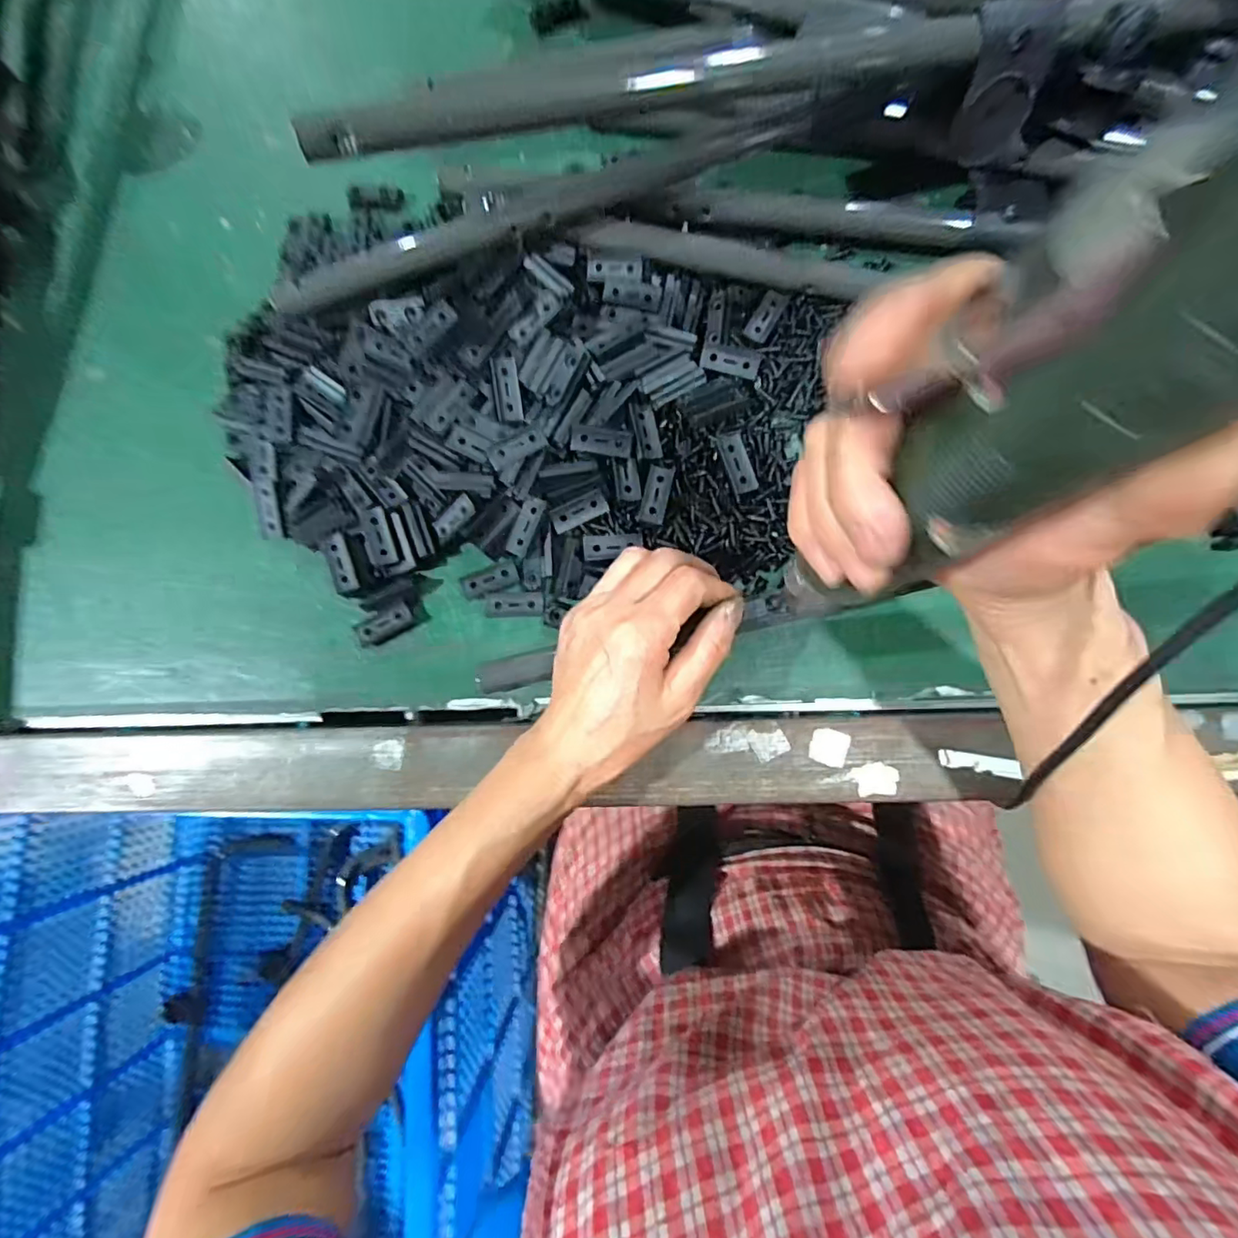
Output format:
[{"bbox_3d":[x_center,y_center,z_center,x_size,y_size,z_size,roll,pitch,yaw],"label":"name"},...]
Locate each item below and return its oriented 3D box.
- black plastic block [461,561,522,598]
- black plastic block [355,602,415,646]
[{"bbox_3d":[-0.077,-0.023,0.350,0.033,0.004,0.015,-23,82,0],"label":"black plastic block"},{"bbox_3d":[-0.140,0.004,0.350,0.034,0.006,0.015,-29,82,-1],"label":"black plastic block"}]

